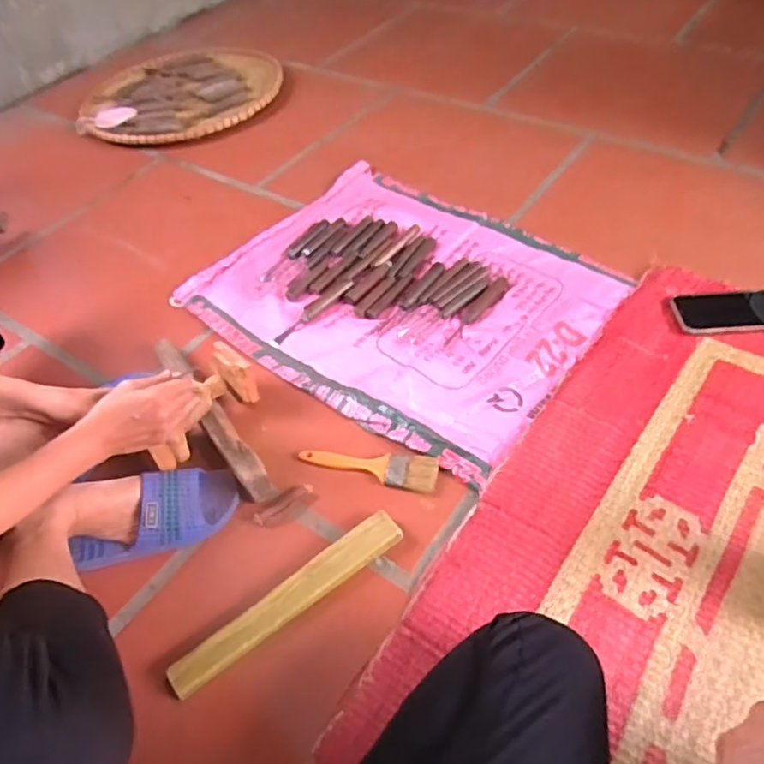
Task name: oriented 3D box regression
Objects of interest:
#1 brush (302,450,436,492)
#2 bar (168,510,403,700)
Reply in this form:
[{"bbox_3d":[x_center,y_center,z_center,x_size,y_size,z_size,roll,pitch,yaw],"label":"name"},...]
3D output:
[{"bbox_3d":[-0.019,0.110,0.776,0.177,0.008,0.045,4,52,10],"label":"brush"},{"bbox_3d":[-0.101,0.236,0.672,0.281,0.023,0.041,-33,55,-19],"label":"bar"}]

